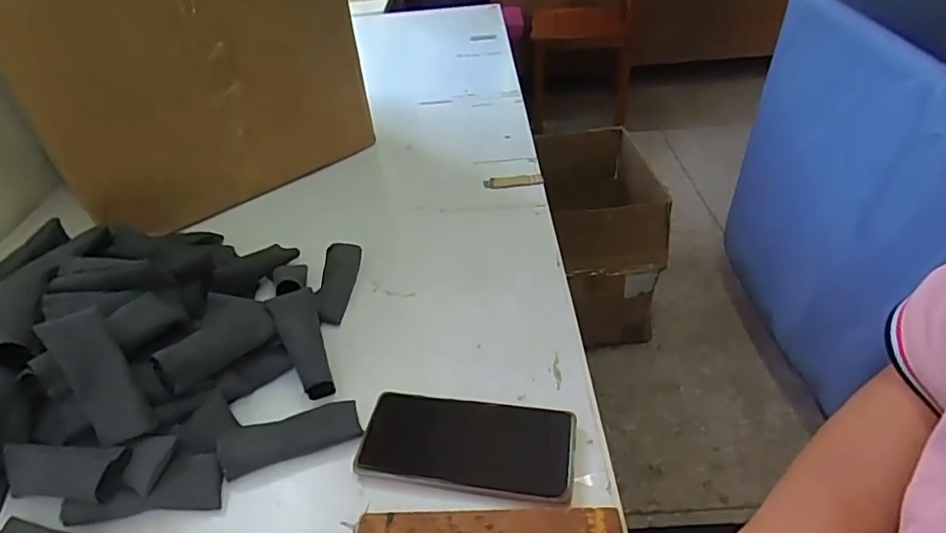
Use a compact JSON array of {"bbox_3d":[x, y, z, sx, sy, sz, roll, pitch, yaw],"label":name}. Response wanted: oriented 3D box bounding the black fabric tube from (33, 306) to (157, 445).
[{"bbox_3d":[-0.281,0.082,0.429,0.039,0.103,0.018,-29,3,-27],"label":"black fabric tube"}]

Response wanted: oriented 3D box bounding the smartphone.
[{"bbox_3d":[-0.005,0.137,0.437,0.161,0.014,0.075,4,39,11],"label":"smartphone"}]

